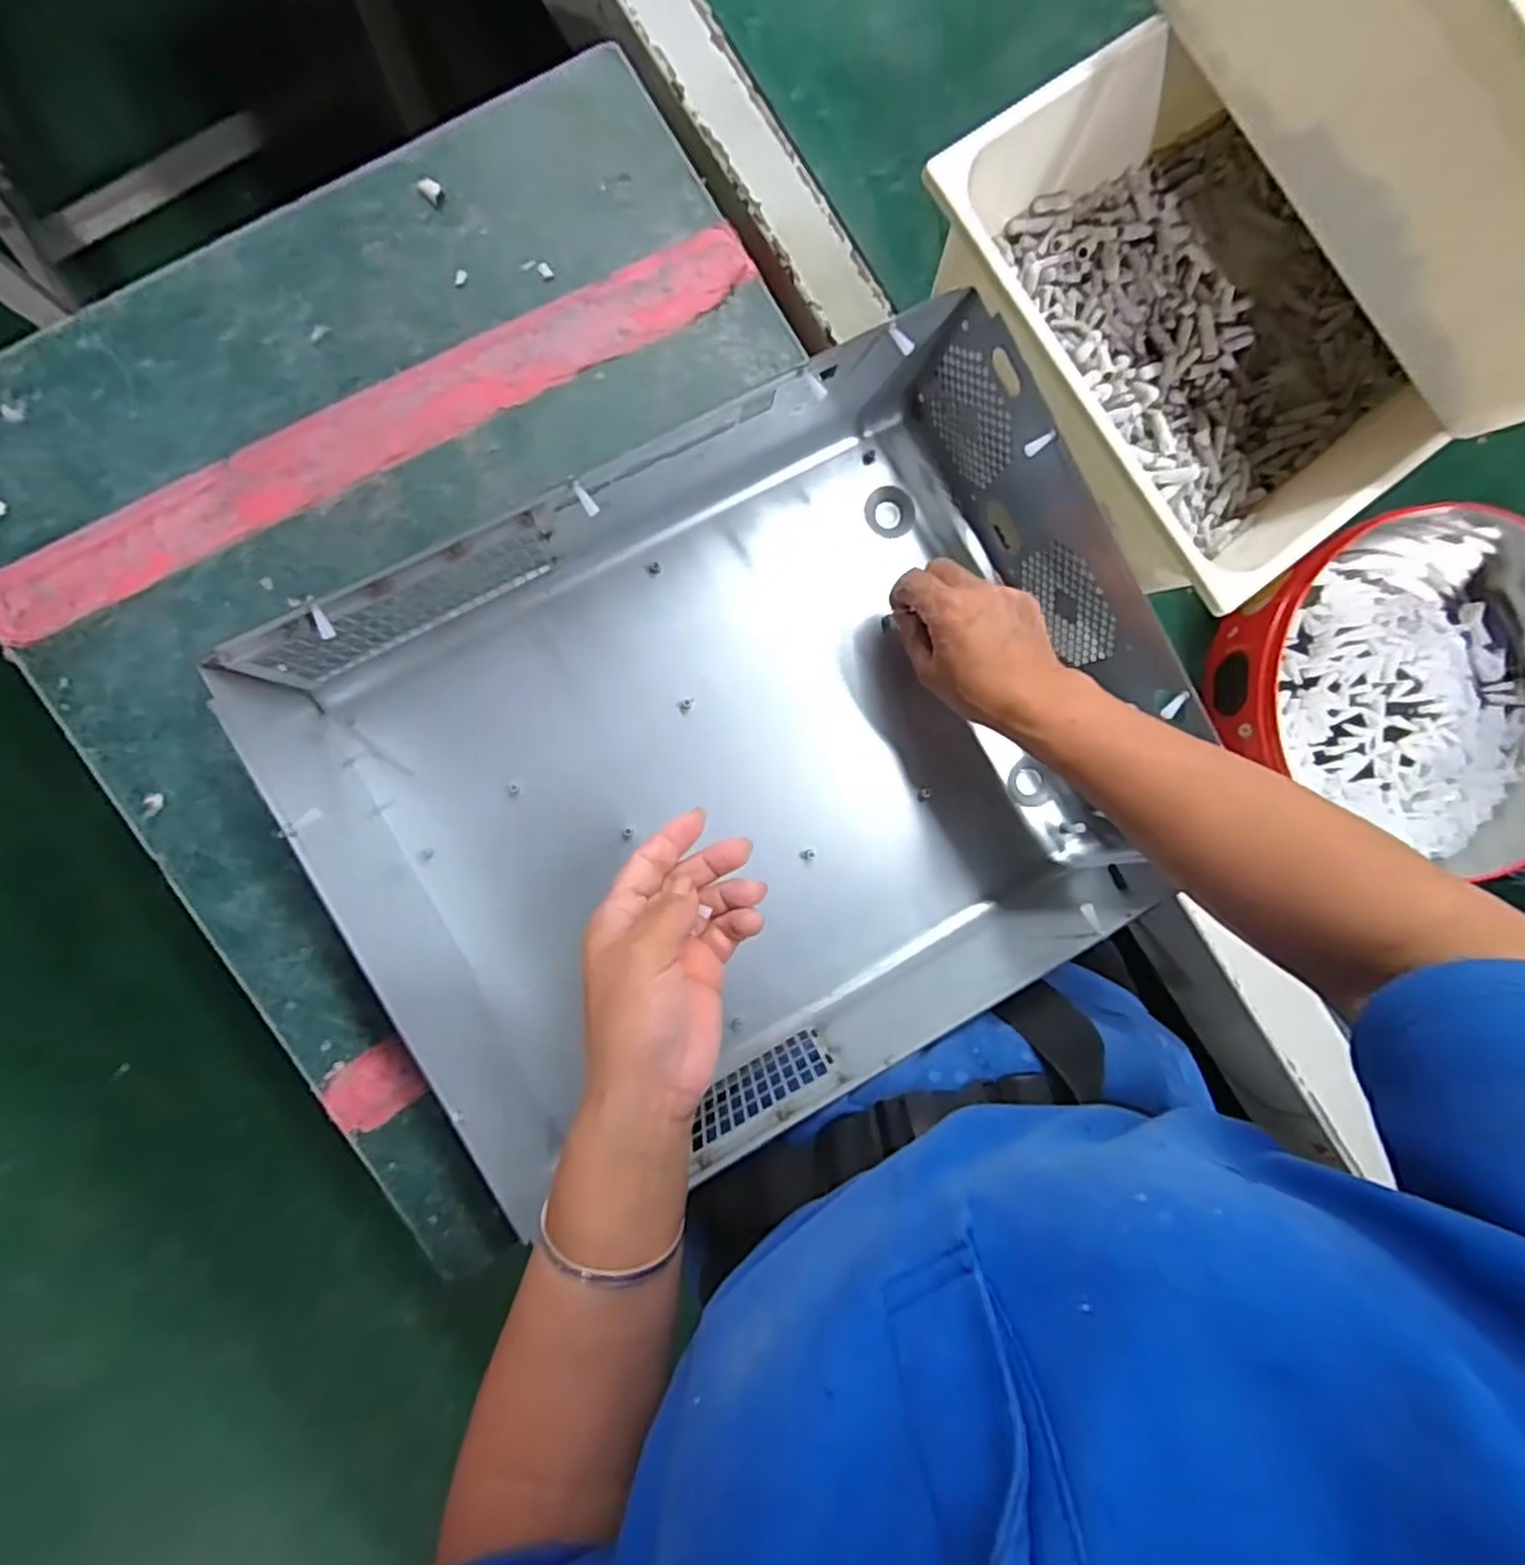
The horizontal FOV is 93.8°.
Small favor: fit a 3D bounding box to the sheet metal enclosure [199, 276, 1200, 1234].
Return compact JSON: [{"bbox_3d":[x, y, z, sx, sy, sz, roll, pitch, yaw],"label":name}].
[{"bbox_3d":[-0.002,-0.012,0.401,0.421,0.116,0.330,-29,93,-7],"label":"sheet metal enclosure"}]

